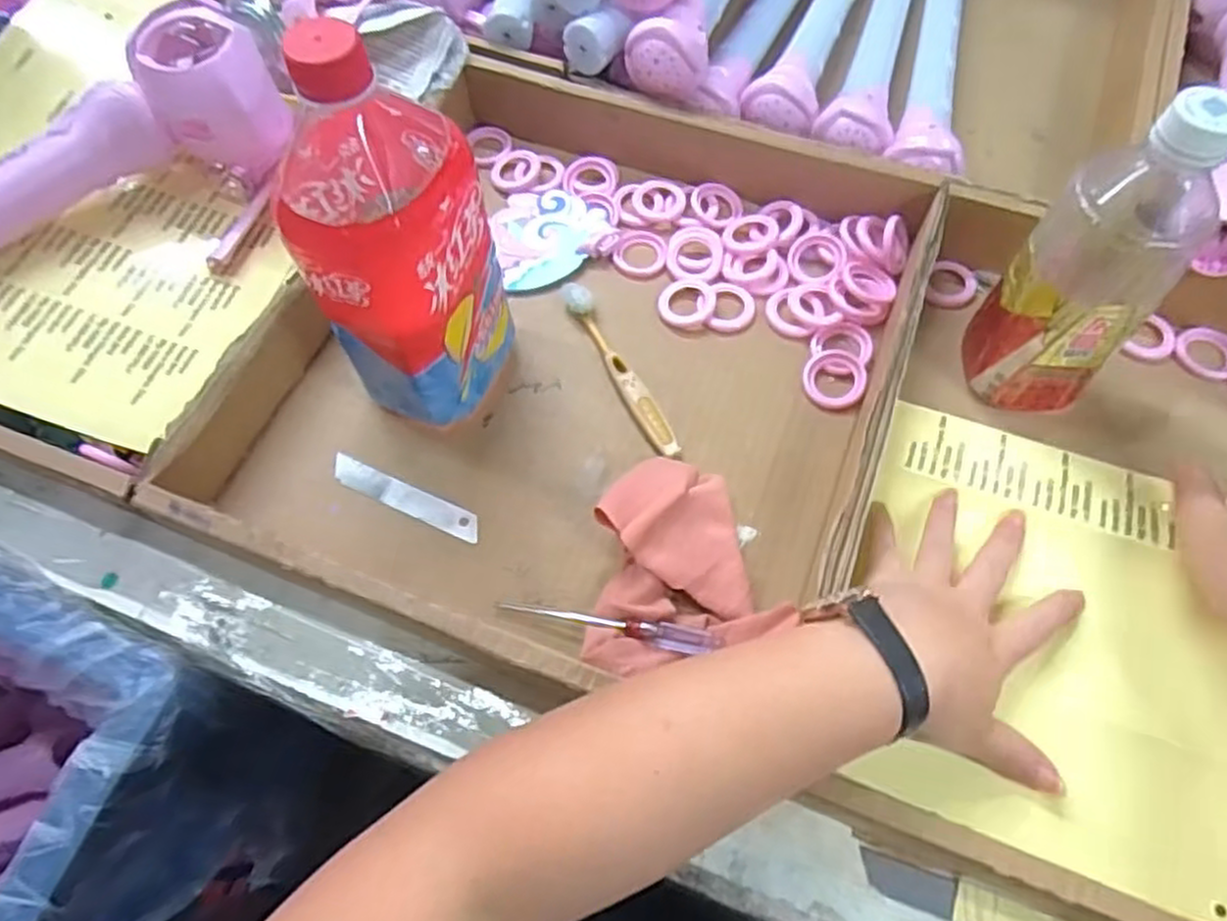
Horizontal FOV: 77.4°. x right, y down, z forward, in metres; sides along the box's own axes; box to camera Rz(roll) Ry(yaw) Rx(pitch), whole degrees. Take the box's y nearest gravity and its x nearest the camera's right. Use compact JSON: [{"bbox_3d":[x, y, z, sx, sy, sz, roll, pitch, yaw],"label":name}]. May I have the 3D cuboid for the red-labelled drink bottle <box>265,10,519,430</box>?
[{"bbox_3d":[-0.112,-0.104,0.388,0.082,0.214,0.088,20,67,11],"label":"red-labelled drink bottle"}]

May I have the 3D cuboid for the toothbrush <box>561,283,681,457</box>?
[{"bbox_3d":[0.003,-0.057,0.473,0.018,0.012,0.134,-25,66,-9],"label":"toothbrush"}]

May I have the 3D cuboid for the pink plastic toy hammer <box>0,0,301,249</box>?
[{"bbox_3d":[-0.341,-0.140,0.441,0.323,0.075,0.086,-39,69,-15],"label":"pink plastic toy hammer"}]

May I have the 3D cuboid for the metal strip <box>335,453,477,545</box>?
[{"bbox_3d":[-0.120,0.022,0.442,0.097,0.004,0.017,24,60,11],"label":"metal strip"}]

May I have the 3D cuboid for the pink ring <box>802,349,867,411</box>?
[{"bbox_3d":[0.134,-0.050,0.465,0.036,0.007,0.041,12,66,8],"label":"pink ring"}]

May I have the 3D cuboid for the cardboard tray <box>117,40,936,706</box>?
[{"bbox_3d":[-0.013,-0.068,0.454,0.344,0.056,0.379,20,67,11],"label":"cardboard tray"}]

